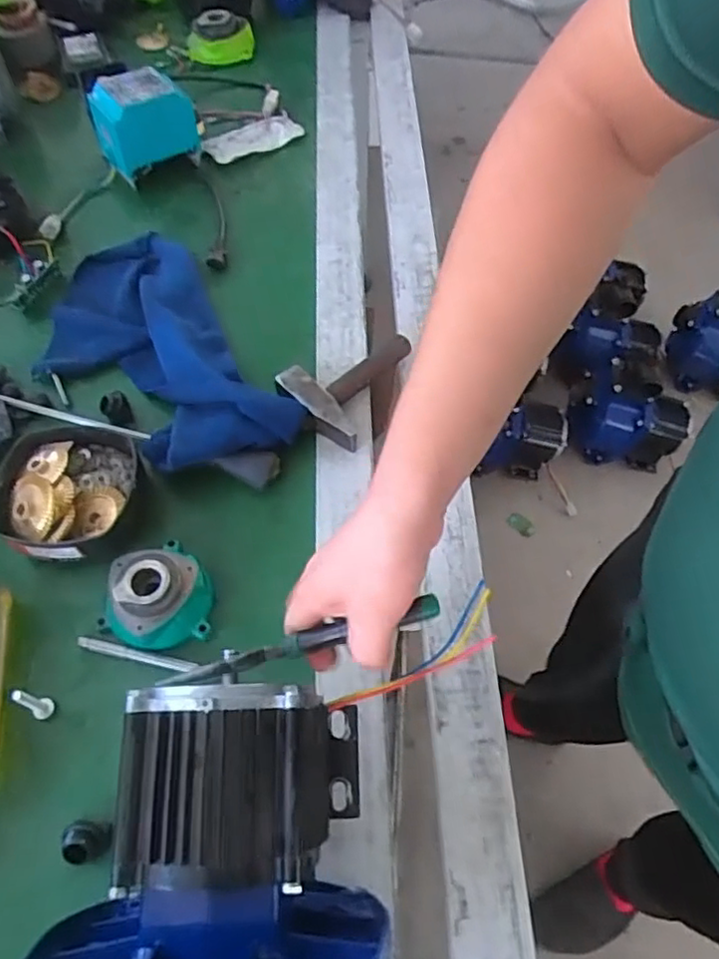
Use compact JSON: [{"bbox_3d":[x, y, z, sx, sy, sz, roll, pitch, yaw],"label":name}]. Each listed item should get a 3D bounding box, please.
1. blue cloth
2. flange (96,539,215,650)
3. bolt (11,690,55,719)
[{"bbox_3d":[-0.254,-0.159,0.755,0.226,0.052,0.409,-26,63,-15],"label":"blue cloth"},{"bbox_3d":[-0.188,0.110,0.590,0.096,0.043,0.097,0,60,0],"label":"flange"},{"bbox_3d":[-0.280,0.190,0.544,0.014,0.063,0.017,22,61,14],"label":"bolt"}]

